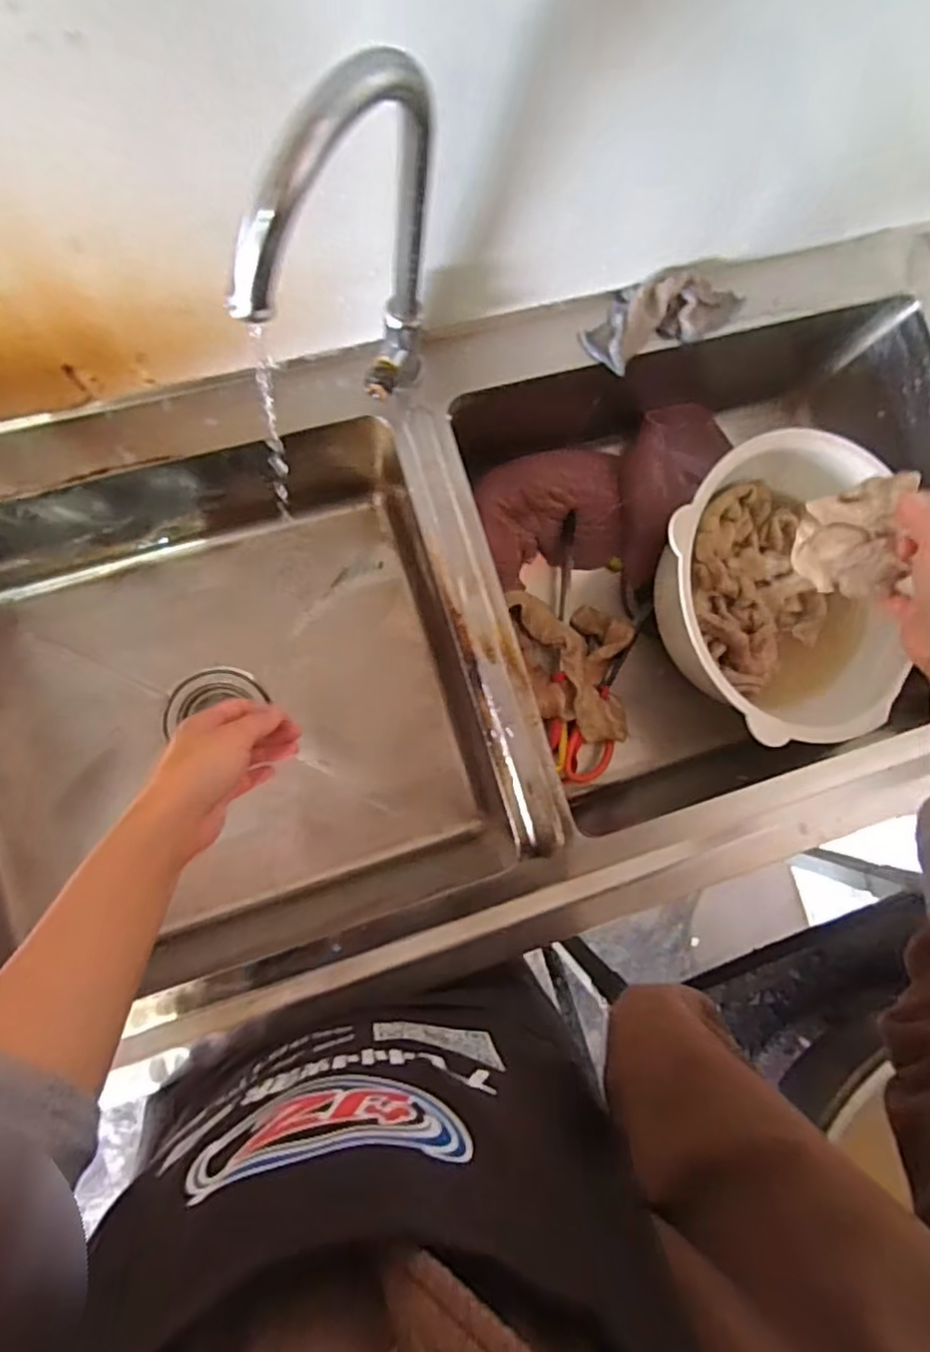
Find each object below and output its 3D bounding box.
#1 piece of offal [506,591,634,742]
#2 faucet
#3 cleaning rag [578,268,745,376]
[{"bbox_3d":[0.113,-0.012,0.760,0.155,0.044,0.156,9,85,-7],"label":"piece of offal"},{"bbox_3d":[-0.070,-0.223,0.426,0.029,0.315,0.156,34,82,-4],"label":"faucet"},{"bbox_3d":[0.188,-0.338,0.619,0.164,0.039,0.063,-26,90,-9],"label":"cleaning rag"}]

